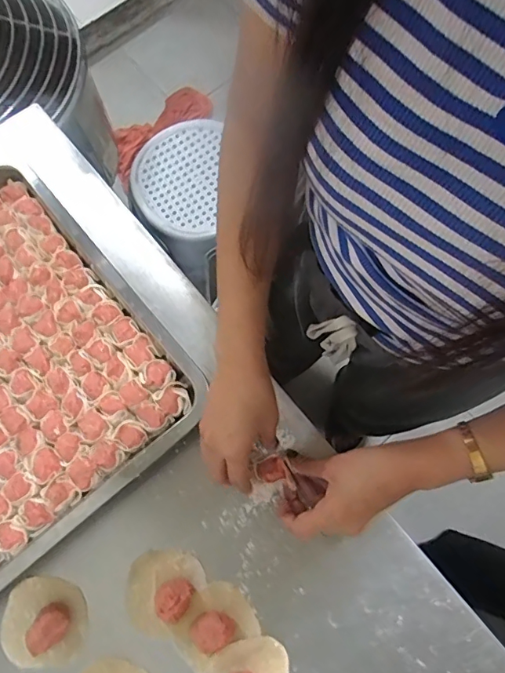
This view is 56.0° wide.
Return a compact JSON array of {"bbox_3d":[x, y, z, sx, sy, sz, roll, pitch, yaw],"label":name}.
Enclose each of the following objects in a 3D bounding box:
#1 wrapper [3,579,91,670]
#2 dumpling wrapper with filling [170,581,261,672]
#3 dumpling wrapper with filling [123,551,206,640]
[{"bbox_3d":[-0.198,0.273,0.453,0.074,0.021,0.072,0,72,1],"label":"wrapper"},{"bbox_3d":[-0.039,0.273,0.447,0.076,0.019,0.060,-32,74,-8],"label":"dumpling wrapper with filling"},{"bbox_3d":[-0.089,0.239,0.448,0.067,0.025,0.078,35,77,12],"label":"dumpling wrapper with filling"}]

